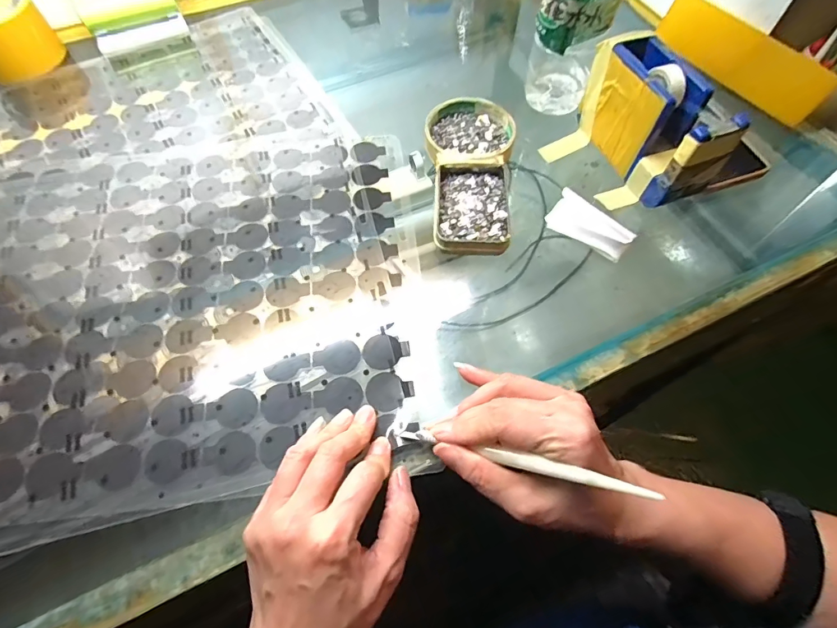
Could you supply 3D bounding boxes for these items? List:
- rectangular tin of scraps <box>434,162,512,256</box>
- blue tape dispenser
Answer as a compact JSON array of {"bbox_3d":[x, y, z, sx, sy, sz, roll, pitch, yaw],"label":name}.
[{"bbox_3d":[0.046,-0.091,0.371,0.061,0.015,0.094,4,62,2],"label":"rectangular tin of scraps"},{"bbox_3d":[0.189,-0.178,0.377,0.043,0.078,0.093,-19,63,-9],"label":"blue tape dispenser"}]

